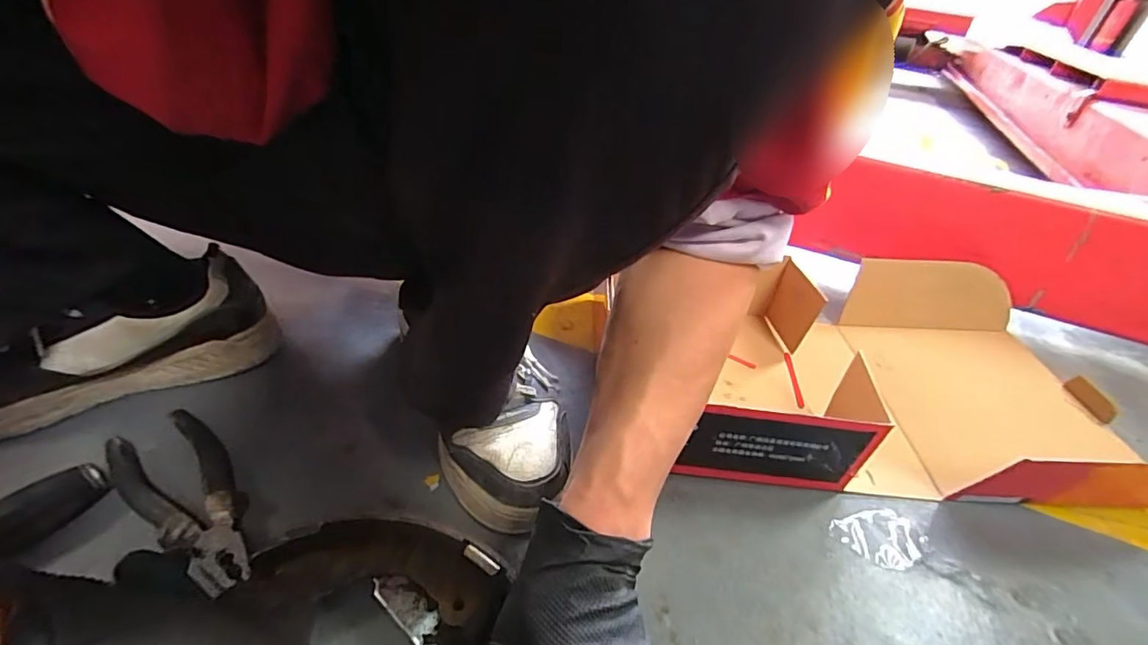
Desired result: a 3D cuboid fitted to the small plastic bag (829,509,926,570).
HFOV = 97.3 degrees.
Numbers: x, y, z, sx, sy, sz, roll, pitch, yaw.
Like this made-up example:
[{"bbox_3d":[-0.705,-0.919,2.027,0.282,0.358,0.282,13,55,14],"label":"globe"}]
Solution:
[{"bbox_3d":[0.258,0.180,0.423,0.077,0.005,0.051,-8,40,-19],"label":"small plastic bag"}]

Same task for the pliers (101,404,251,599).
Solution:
[{"bbox_3d":[-0.275,0.127,0.370,0.166,0.025,0.065,27,42,24],"label":"pliers"}]

